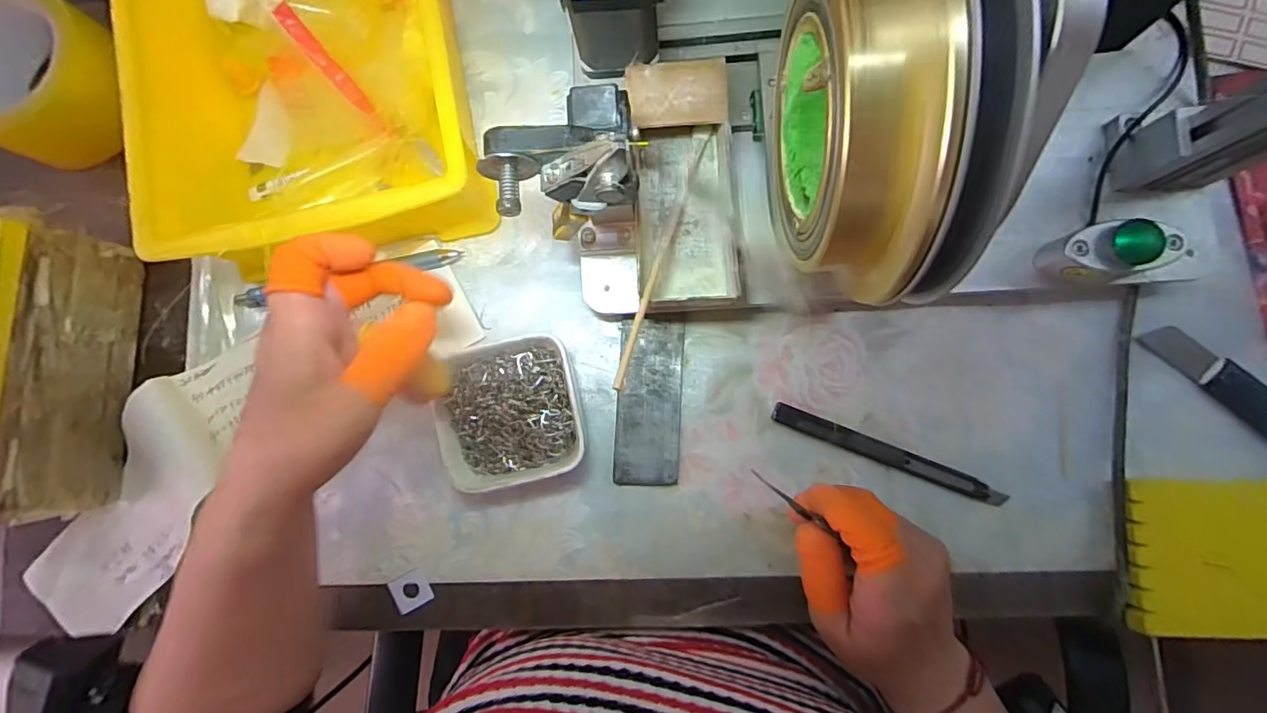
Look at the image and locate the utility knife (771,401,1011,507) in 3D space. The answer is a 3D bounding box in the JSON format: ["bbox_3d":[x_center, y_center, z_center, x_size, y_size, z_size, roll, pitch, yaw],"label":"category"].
[{"bbox_3d":[0.144,0.056,0.308,0.134,0.008,0.012,21,87,6],"label":"utility knife"}]

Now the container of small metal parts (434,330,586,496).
[{"bbox_3d":[-0.069,0.033,0.317,0.077,0.031,0.079,-13,84,3],"label":"container of small metal parts"}]

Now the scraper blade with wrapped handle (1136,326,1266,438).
[{"bbox_3d":[0.334,0.019,0.297,0.107,0.004,0.022,39,89,7],"label":"scraper blade with wrapped handle"}]

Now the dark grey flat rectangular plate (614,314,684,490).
[{"bbox_3d":[0.010,0.026,0.325,0.038,0.005,0.098,2,85,5],"label":"dark grey flat rectangular plate"}]

